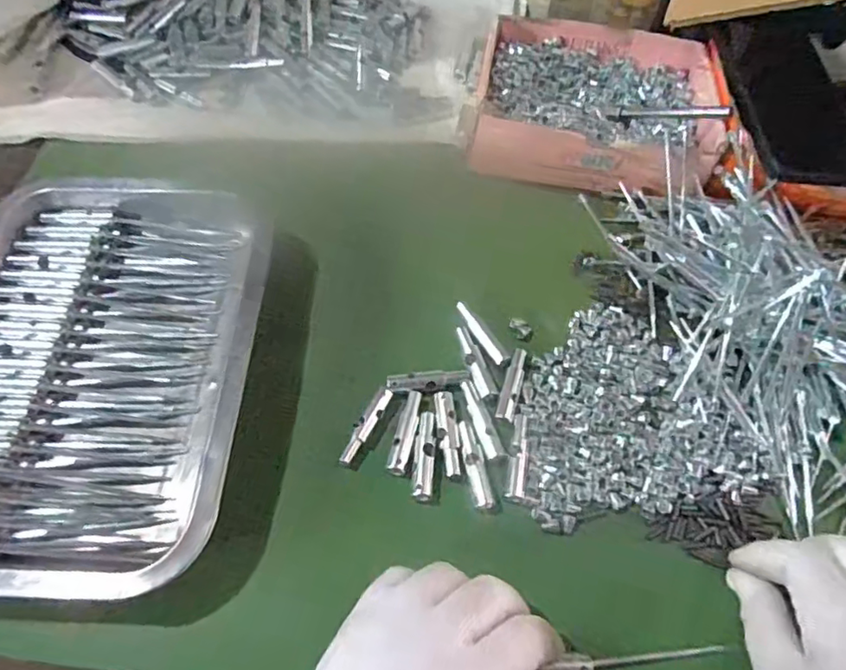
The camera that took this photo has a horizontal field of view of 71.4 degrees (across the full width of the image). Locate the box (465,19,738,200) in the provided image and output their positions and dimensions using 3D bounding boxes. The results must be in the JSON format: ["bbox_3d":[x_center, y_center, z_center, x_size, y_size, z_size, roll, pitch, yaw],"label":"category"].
[{"bbox_3d":[0.131,-0.181,0.458,0.180,0.044,0.164,13,61,4],"label":"box"}]

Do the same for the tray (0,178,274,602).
[{"bbox_3d":[-0.194,0.008,0.348,0.193,0.040,0.272,3,60,-2],"label":"tray"}]

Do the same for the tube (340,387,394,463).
[{"bbox_3d":[-0.033,0.052,0.344,0.009,0.007,0.050,25,62,11],"label":"tube"}]

